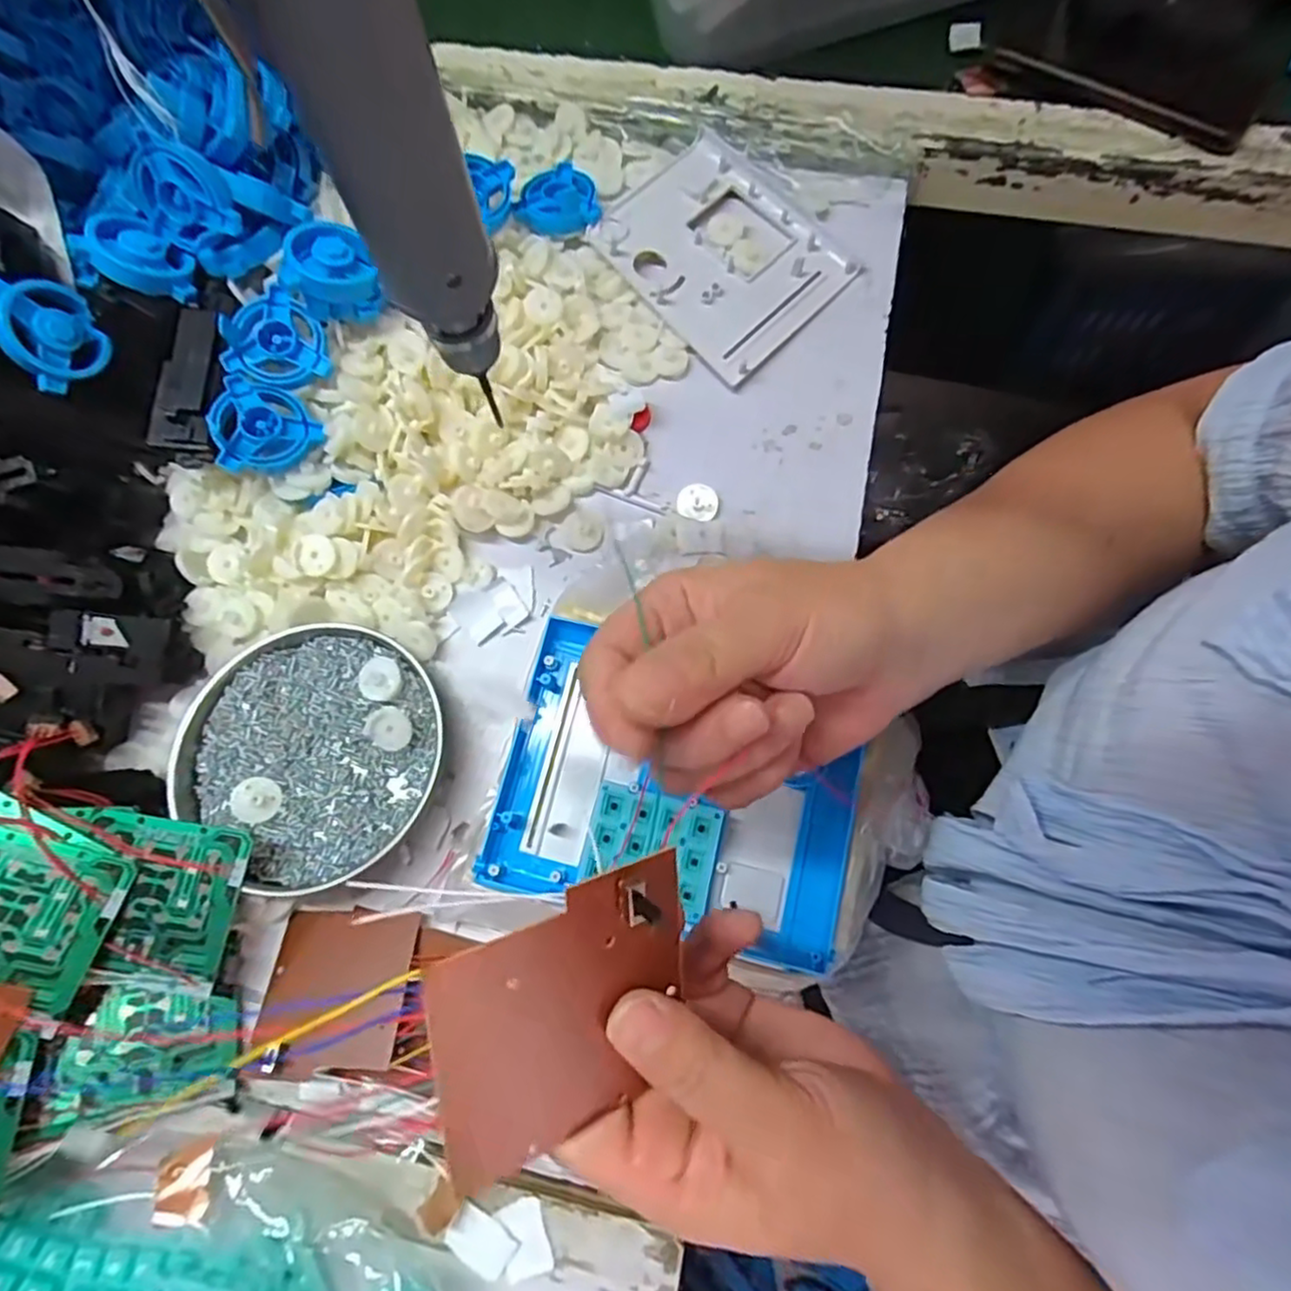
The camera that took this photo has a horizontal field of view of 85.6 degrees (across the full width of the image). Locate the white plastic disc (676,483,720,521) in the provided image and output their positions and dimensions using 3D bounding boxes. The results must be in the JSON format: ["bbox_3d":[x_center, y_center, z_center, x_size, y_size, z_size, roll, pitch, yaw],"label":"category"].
[{"bbox_3d":[0.030,-0.082,0.403,0.023,0.007,0.021,-1,75,2],"label":"white plastic disc"}]

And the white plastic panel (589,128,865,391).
[{"bbox_3d":[0.046,-0.253,0.443,0.118,0.010,0.156,-40,77,-8],"label":"white plastic panel"}]

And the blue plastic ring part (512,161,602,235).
[{"bbox_3d":[-0.057,-0.290,0.449,0.053,0.017,0.049,-1,75,2],"label":"blue plastic ring part"}]

